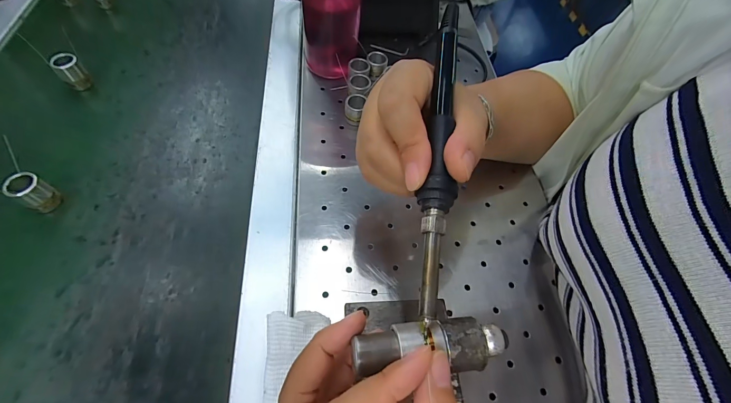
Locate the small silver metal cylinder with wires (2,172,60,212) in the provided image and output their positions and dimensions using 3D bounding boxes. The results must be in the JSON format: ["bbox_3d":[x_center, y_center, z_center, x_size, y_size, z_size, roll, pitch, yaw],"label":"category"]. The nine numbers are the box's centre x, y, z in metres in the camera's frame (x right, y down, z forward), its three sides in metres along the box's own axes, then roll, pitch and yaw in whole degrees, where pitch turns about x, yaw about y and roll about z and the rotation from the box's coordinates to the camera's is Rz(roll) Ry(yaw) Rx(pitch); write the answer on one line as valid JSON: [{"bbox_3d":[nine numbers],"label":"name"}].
[{"bbox_3d":[-0.273,-0.007,0.269,0.018,0.033,0.021,35,63,15],"label":"small silver metal cylinder with wires"}]

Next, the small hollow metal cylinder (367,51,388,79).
[{"bbox_3d":[0.013,-0.159,0.389,0.023,0.029,0.026,4,59,-2],"label":"small hollow metal cylinder"}]

